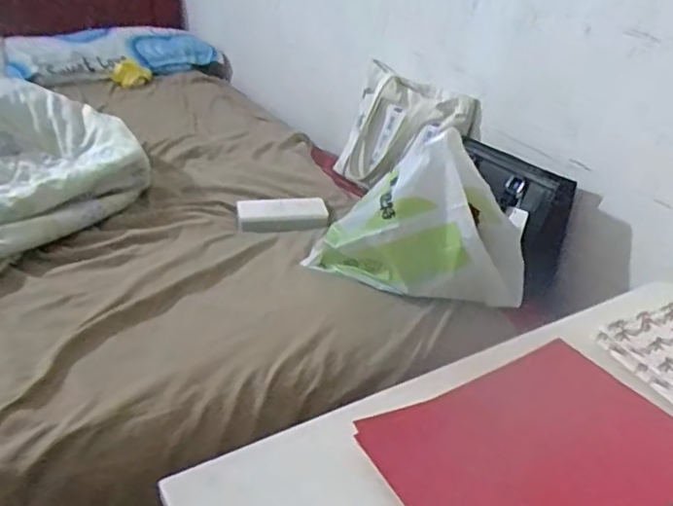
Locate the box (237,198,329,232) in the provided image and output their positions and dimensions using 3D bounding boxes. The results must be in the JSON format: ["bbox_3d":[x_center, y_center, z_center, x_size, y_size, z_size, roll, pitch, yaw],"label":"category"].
[{"bbox_3d":[-0.103,-0.075,1.176,0.173,0.033,0.069,-6,31,-19],"label":"box"}]

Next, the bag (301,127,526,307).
[{"bbox_3d":[0.124,-0.052,0.924,0.334,0.226,0.124,11,29,12],"label":"bag"}]

